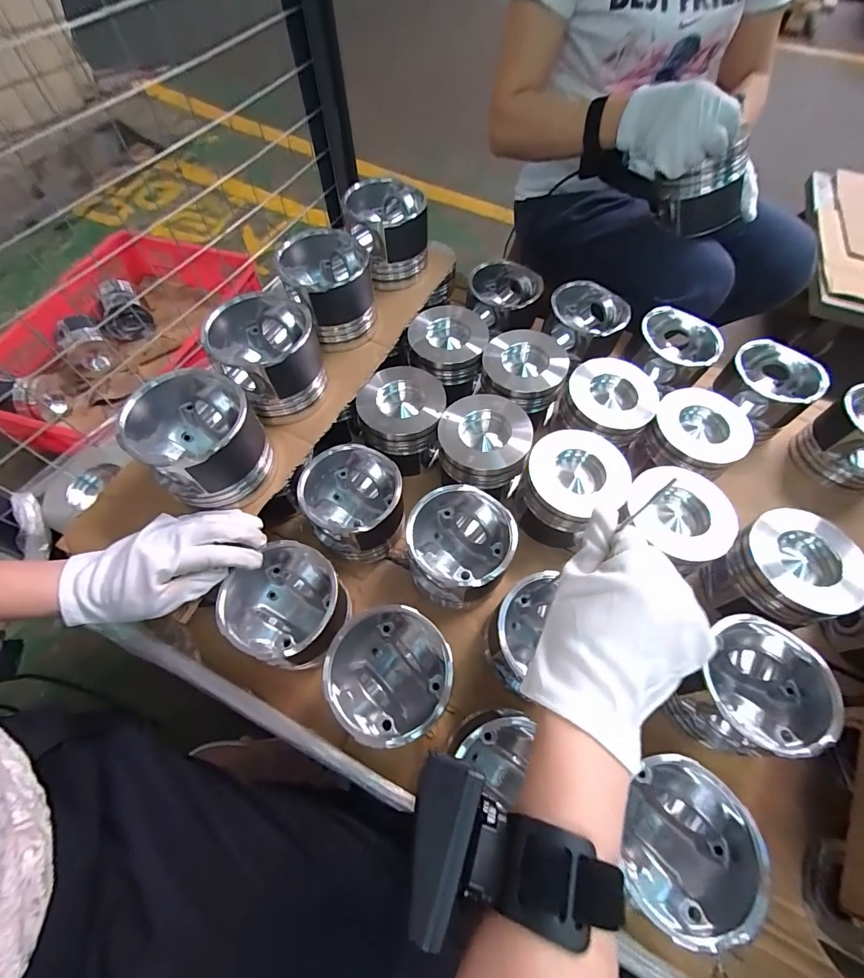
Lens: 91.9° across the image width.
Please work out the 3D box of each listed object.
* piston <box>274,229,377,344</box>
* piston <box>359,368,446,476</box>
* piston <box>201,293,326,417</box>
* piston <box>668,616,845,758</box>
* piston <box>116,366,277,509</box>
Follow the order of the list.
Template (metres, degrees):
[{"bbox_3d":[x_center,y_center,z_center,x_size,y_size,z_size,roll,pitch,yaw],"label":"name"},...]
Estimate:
[{"bbox_3d":[-0.134,-0.250,0.543,0.110,0.105,0.111,-8,60,-5],"label":"piston"},{"bbox_3d":[-0.040,-0.092,0.561,0.112,0.088,0.122,-1,59,-1],"label":"piston"},{"bbox_3d":[-0.187,-0.147,0.484,0.109,0.103,0.115,-33,65,-18],"label":"piston"},{"bbox_3d":[0.300,0.195,0.405,0.098,0.097,0.105,0,59,0],"label":"piston"},{"bbox_3d":[-0.227,-0.043,0.422,0.101,0.110,0.105,0,59,0],"label":"piston"}]

